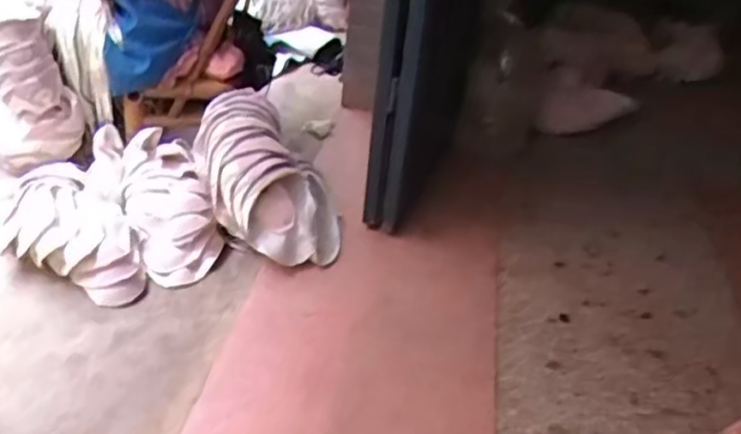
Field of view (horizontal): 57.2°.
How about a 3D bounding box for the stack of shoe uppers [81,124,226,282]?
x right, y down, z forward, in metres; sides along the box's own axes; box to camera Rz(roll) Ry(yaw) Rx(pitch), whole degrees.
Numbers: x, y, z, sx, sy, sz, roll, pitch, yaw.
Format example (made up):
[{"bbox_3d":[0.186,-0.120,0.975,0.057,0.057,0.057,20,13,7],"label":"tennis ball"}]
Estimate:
[{"bbox_3d":[-0.477,-0.040,1.520,0.198,0.123,0.408,-21,65,-35],"label":"stack of shoe uppers"}]

